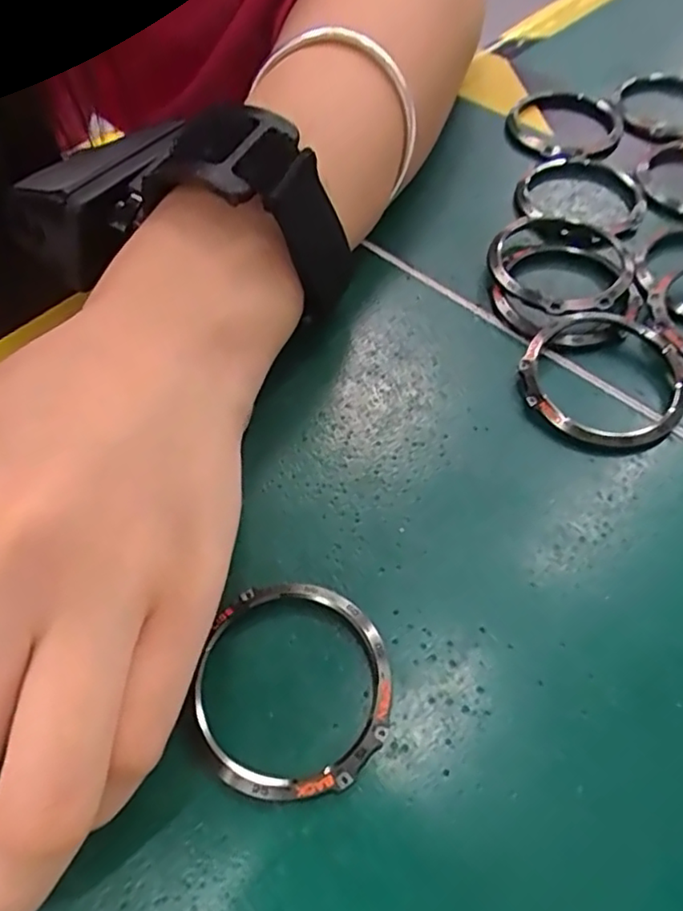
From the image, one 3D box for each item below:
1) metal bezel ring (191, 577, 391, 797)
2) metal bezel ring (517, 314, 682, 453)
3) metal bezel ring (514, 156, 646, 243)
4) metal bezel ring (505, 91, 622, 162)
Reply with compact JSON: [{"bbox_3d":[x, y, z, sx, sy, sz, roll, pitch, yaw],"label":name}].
[{"bbox_3d":[-0.011,0.053,0.142,0.044,0.005,0.046,0,56,0],"label":"metal bezel ring"},{"bbox_3d":[0.079,-0.024,0.186,0.048,0.009,0.046,-1,58,1],"label":"metal bezel ring"},{"bbox_3d":[0.093,-0.101,0.235,0.047,0.007,0.049,0,56,0],"label":"metal bezel ring"},{"bbox_3d":[0.093,-0.139,0.261,0.047,0.006,0.052,27,61,17],"label":"metal bezel ring"}]

